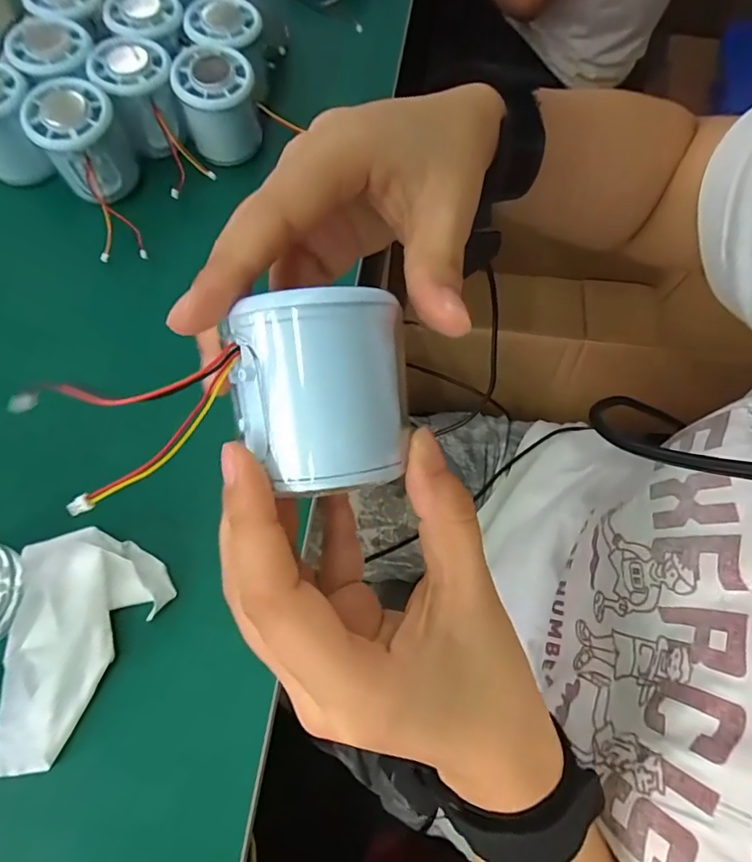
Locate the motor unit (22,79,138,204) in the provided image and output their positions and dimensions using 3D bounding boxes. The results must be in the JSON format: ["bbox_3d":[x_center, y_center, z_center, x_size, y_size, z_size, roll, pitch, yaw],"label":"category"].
[{"bbox_3d":[-0.205,-0.201,0.352,0.054,0.059,0.054,1,69,-2],"label":"motor unit"}]

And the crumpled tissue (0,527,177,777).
[{"bbox_3d":[-0.171,0.108,0.263,0.076,0.019,0.114,30,70,9],"label":"crumpled tissue"}]

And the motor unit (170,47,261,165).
[{"bbox_3d":[-0.119,-0.247,0.379,0.054,0.060,0.056,1,69,-2],"label":"motor unit"}]

